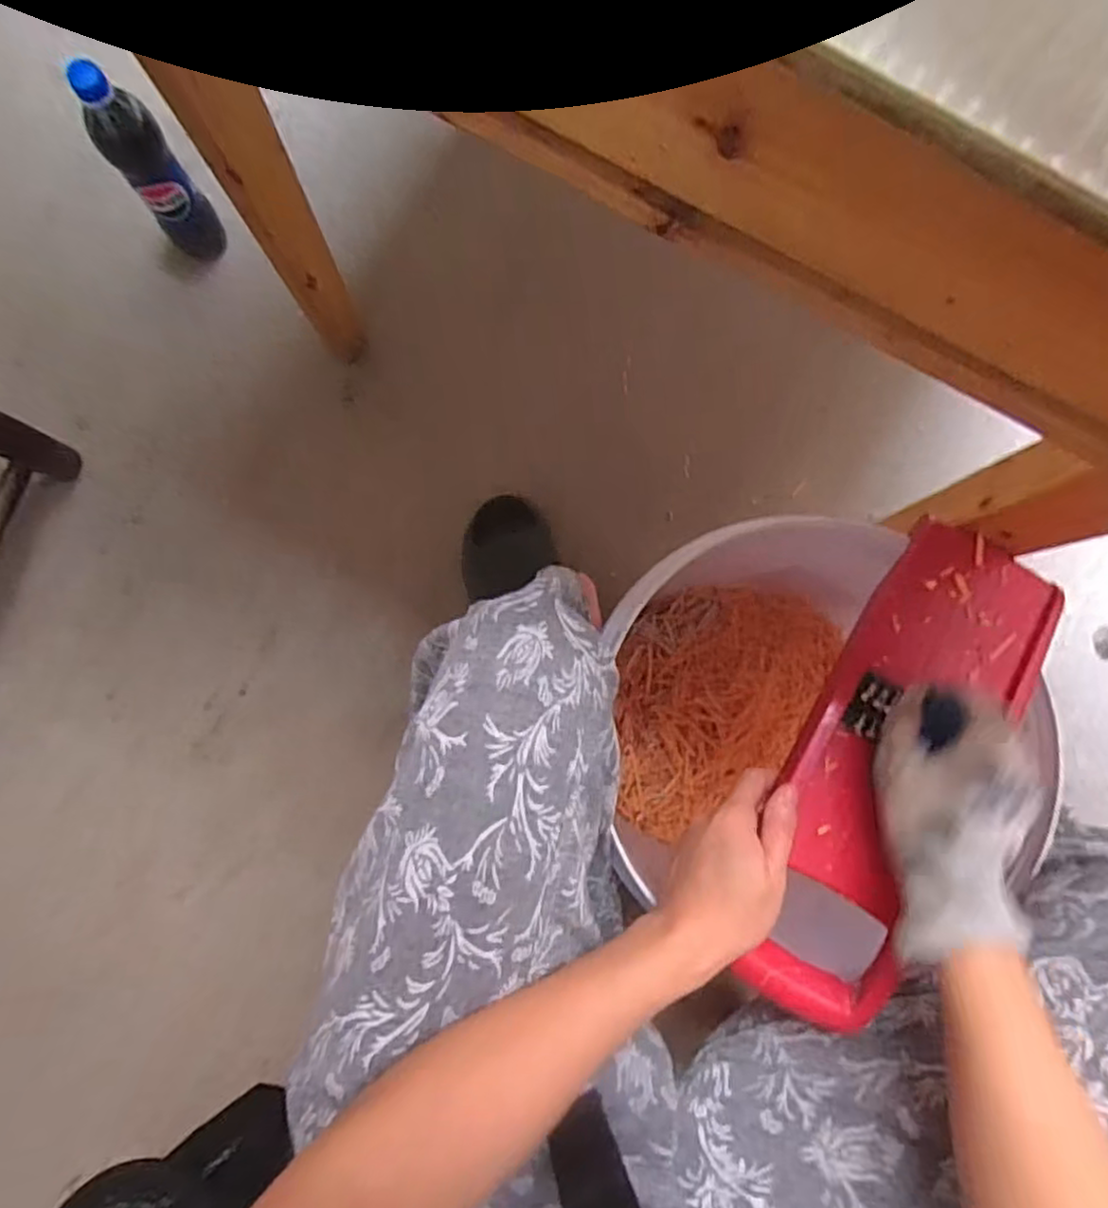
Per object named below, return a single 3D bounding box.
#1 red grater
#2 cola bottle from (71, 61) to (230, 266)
[{"bbox_3d":[0.209,0.098,0.415,0.113,0.021,0.306,25,81,0],"label":"red grater"},{"bbox_3d":[-0.400,-0.432,0.692,0.058,0.216,0.052,-38,88,-4],"label":"cola bottle"}]

